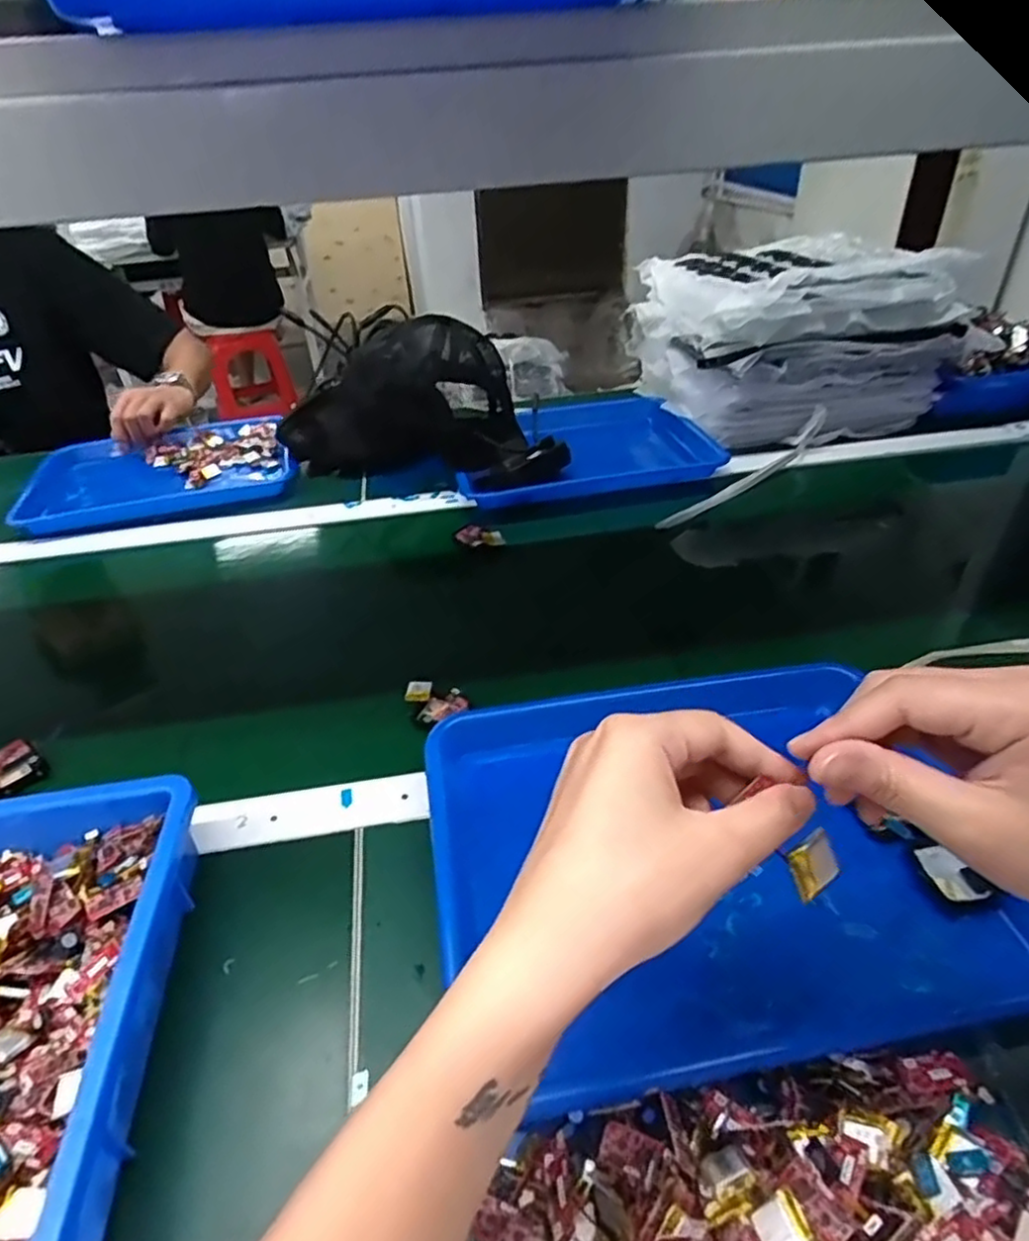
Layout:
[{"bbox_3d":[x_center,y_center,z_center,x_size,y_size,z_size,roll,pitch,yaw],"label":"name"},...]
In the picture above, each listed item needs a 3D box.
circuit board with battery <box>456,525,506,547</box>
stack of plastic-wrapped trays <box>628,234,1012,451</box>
[{"bbox_3d":[-0.035,-0.089,0.715,0.053,0.013,0.023,2,38,7],"label":"circuit board with battery"},{"bbox_3d":[0.309,-0.325,0.788,0.229,0.163,0.314,-10,38,-8],"label":"stack of plastic-wrapped trays"}]

